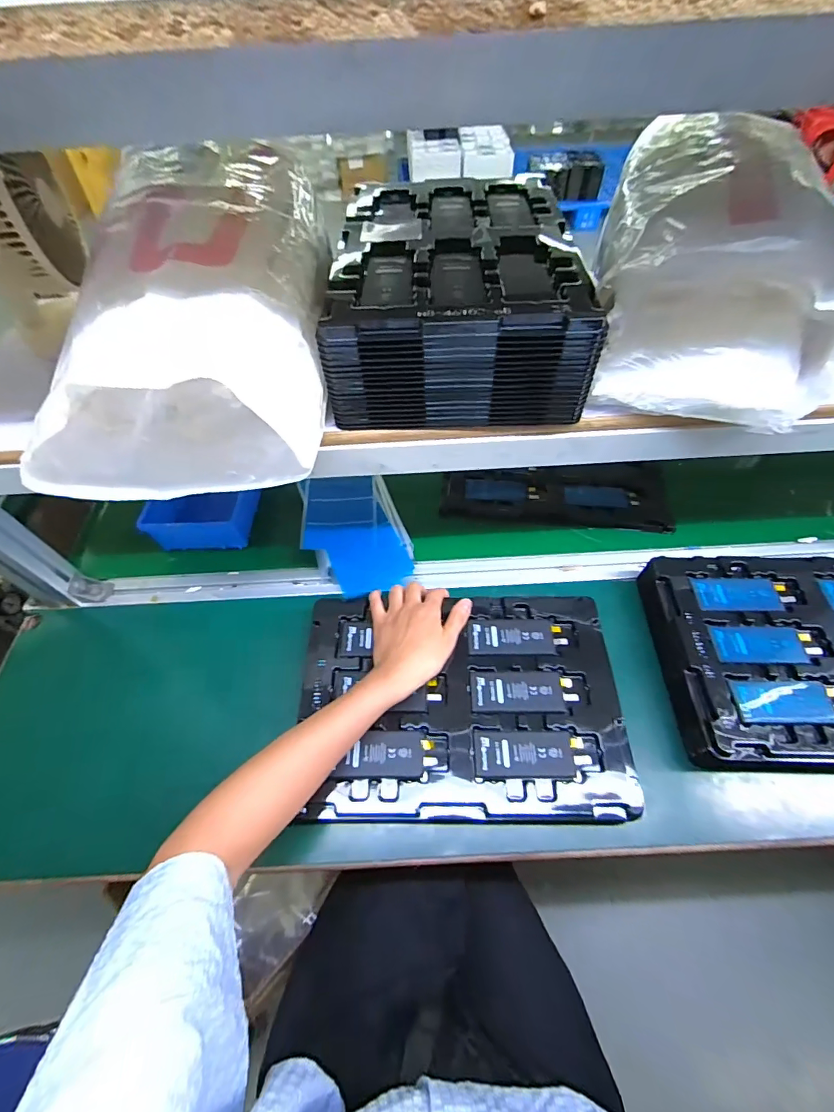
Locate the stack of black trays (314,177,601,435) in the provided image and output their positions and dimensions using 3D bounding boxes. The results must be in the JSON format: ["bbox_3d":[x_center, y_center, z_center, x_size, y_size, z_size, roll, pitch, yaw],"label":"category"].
[{"bbox_3d":[0.037,-0.275,0.473,0.228,0.103,0.298,-1,55,2],"label":"stack of black trays"}]

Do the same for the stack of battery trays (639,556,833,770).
[{"bbox_3d":[0.442,0.107,0.487,0.321,0.048,0.230,0,55,3],"label":"stack of battery trays"}]

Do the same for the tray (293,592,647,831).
[{"bbox_3d":[0.045,0.150,0.475,0.329,0.015,0.229,-1,55,2],"label":"tray"}]

